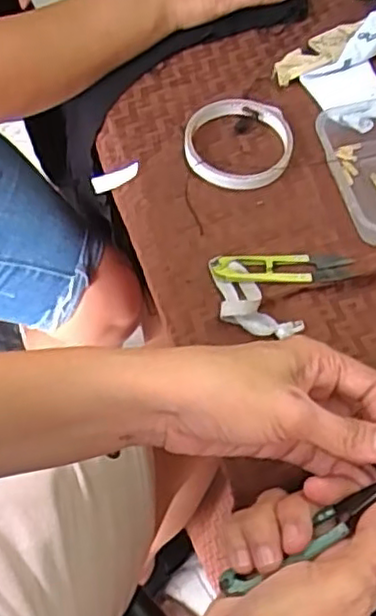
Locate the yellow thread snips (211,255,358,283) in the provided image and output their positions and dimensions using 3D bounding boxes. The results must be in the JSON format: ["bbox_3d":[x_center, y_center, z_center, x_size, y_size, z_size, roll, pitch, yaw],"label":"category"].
[{"bbox_3d":[0.068,-0.028,0.468,0.099,0.010,0.023,-4,62,1],"label":"yellow thread snips"}]

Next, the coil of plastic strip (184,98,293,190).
[{"bbox_3d":[0.040,-0.131,0.523,0.084,0.014,0.085,-1,62,2],"label":"coil of plastic strip"}]

